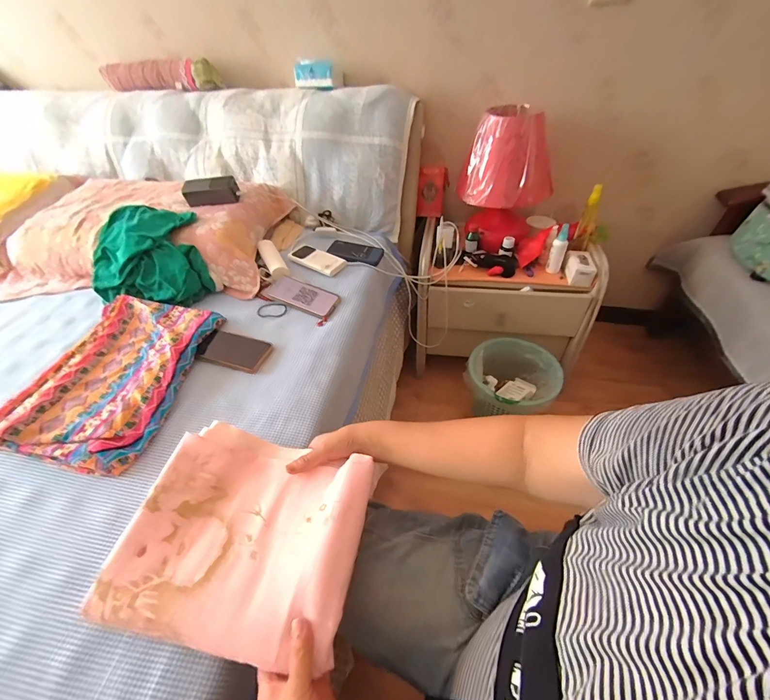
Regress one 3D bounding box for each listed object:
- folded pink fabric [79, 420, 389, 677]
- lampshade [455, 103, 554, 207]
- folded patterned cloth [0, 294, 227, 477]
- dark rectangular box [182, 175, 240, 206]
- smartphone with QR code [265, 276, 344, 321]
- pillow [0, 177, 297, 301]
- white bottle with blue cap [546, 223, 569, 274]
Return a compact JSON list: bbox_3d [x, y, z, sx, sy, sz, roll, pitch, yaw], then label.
[{"bbox_3d":[-0.168,0.215,0.420,0.275,0.035,0.228,8,46,11],"label":"folded pink fabric"},{"bbox_3d":[0.345,-0.544,0.972,0.246,0.202,0.227,9,46,12],"label":"lampshade"},{"bbox_3d":[-0.493,0.035,0.642,0.258,0.044,0.365,2,45,5],"label":"folded patterned cloth"},{"bbox_3d":[-0.444,-0.404,0.886,0.131,0.052,0.046,-2,45,1],"label":"dark rectangular box"},{"bbox_3d":[-0.192,-0.123,0.804,0.170,0.016,0.084,20,55,8],"label":"smartphone with QR code"},{"bbox_3d":[-0.628,-0.314,0.916,0.679,0.119,0.420,4,46,7],"label":"pillow"},{"bbox_3d":[0.482,-0.279,0.962,0.037,0.128,0.037,22,51,23],"label":"white bottle with blue cap"}]

